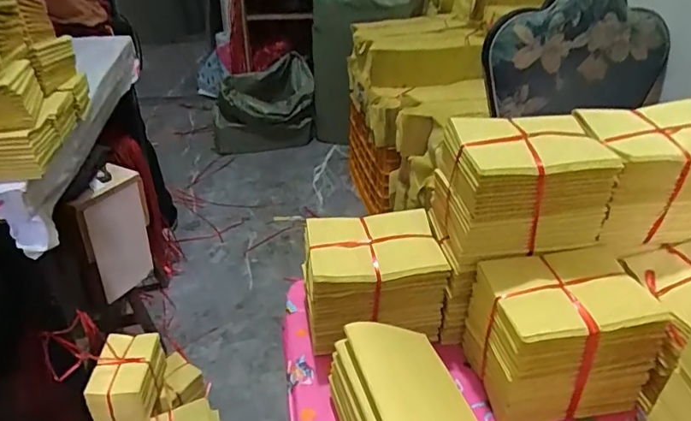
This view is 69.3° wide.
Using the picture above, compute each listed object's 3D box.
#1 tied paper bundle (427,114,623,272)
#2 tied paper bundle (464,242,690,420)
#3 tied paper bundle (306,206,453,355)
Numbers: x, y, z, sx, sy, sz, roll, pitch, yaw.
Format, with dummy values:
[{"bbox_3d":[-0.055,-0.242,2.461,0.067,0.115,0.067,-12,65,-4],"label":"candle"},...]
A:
[{"bbox_3d":[0.201,-0.025,0.580,0.165,0.137,0.118,-4,32,-11],"label":"tied paper bundle"},{"bbox_3d":[0.240,0.139,0.566,0.174,0.150,0.122,-3,32,-9],"label":"tied paper bundle"},{"bbox_3d":[0.034,0.083,0.635,0.162,0.121,0.116,-3,32,-8],"label":"tied paper bundle"}]

